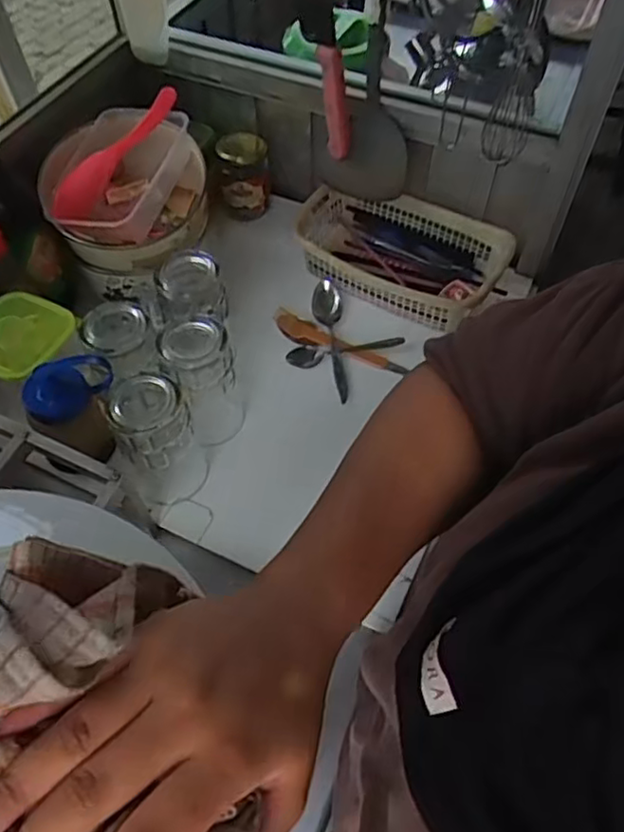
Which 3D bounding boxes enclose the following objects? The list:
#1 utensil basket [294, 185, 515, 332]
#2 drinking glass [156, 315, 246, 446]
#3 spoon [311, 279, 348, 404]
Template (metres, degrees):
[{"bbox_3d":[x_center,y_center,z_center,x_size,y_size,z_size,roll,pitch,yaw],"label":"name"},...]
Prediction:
[{"bbox_3d":[0.102,-0.199,0.789,0.254,0.072,0.147,21,59,16],"label":"utensil basket"},{"bbox_3d":[-0.110,-0.037,0.658,0.062,0.135,0.074,-18,56,-9],"label":"drinking glass"},{"bbox_3d":[0.019,-0.093,0.744,0.035,0.032,0.163,-2,55,2],"label":"spoon"}]

